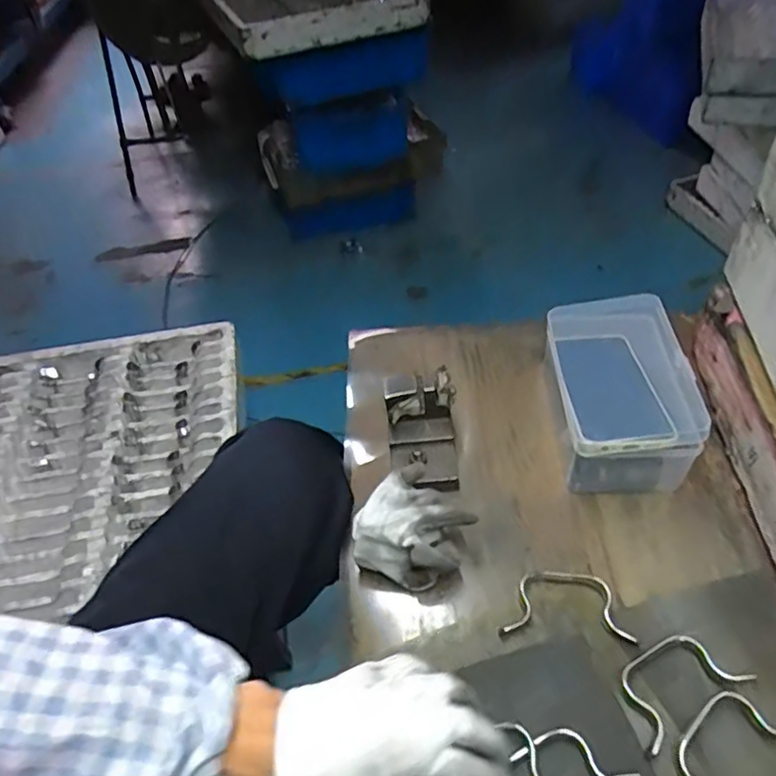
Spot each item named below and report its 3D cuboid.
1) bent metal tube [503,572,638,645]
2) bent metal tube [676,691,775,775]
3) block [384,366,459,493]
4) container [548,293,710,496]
[{"bbox_3d":[0.144,0.172,0.491,0.097,0.012,0.055,2,48,7],"label":"bent metal tube"},{"bbox_3d":[0.232,0.244,0.411,0.100,0.012,0.054,-36,55,-25],"label":"bent metal tube"},{"bbox_3d":[0.033,0.044,0.576,0.064,0.075,0.096,-6,48,0],"label":"block"},{"bbox_3d":[0.218,0.000,0.586,0.107,0.086,0.180,-2,48,3],"label":"container"}]

